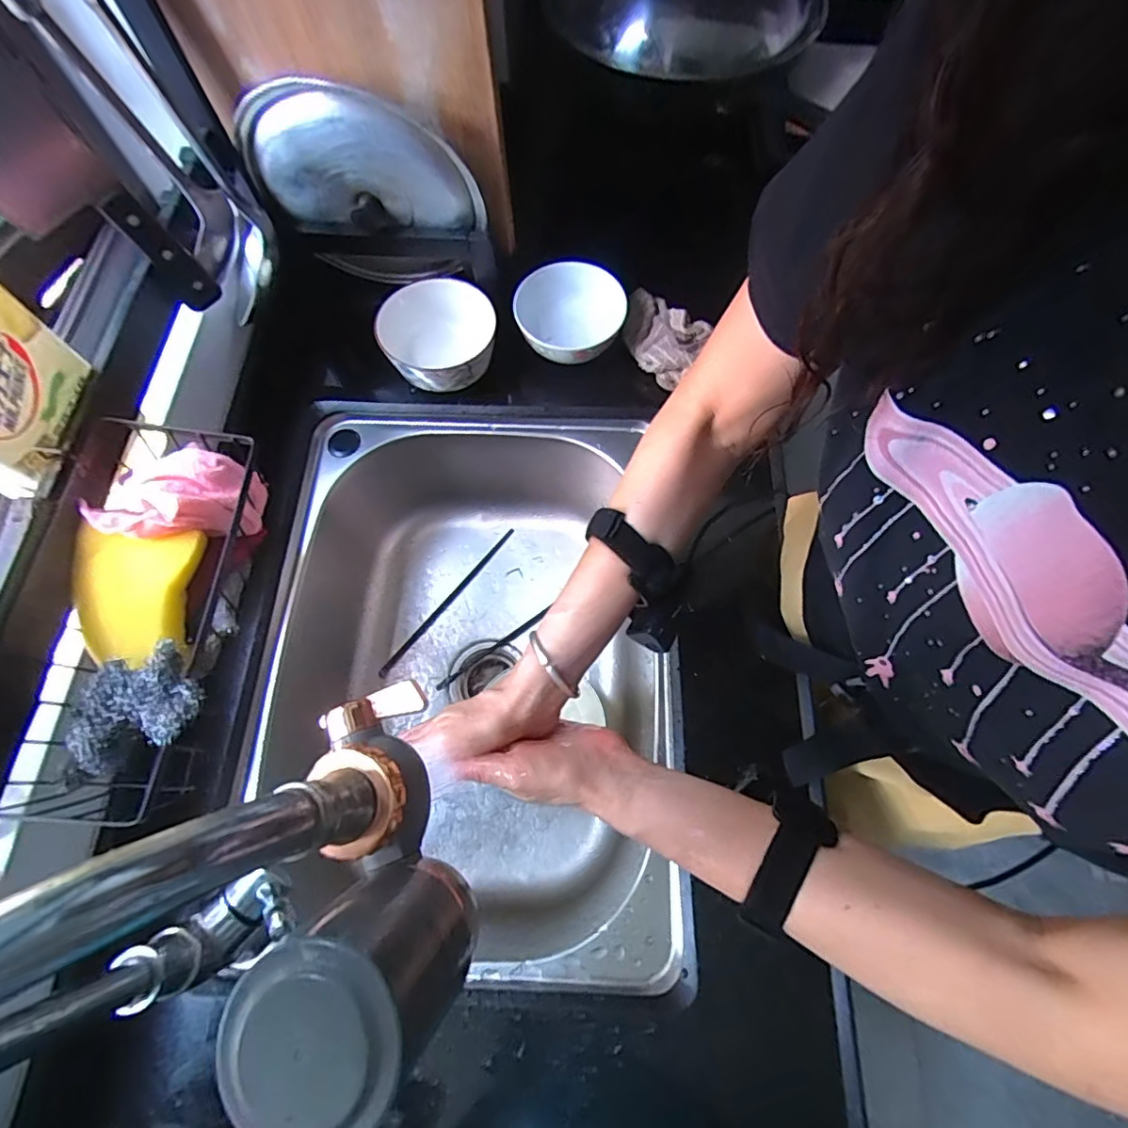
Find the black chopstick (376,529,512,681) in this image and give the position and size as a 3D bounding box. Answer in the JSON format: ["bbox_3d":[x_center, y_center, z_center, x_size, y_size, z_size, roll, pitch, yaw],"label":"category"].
[{"bbox_3d":[-0.161,0.050,0.761,0.014,0.010,0.265,36,72,14],"label":"black chopstick"}]

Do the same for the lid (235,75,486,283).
[{"bbox_3d":[-0.190,-0.365,0.543,0.209,0.207,0.052,3,68,1],"label":"lid"}]

